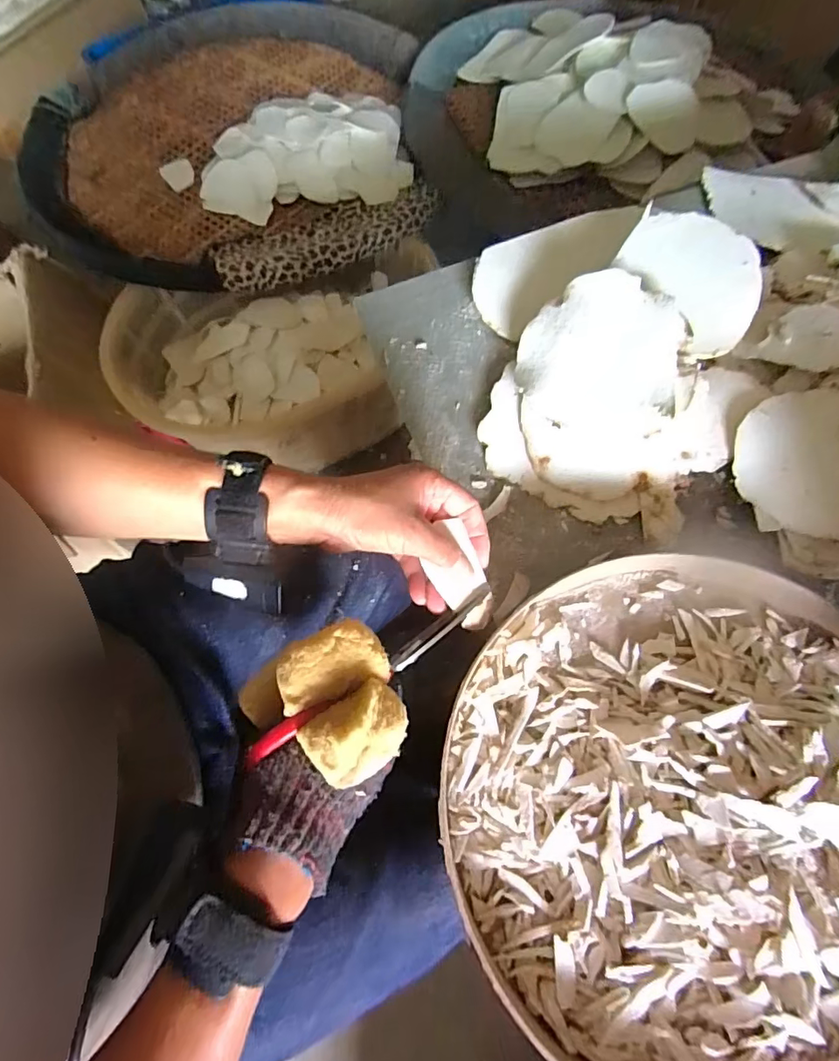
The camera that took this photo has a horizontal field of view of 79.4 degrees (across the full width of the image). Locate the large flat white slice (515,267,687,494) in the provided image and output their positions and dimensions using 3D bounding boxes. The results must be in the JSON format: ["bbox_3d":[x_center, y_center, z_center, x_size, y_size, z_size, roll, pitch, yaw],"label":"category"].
[{"bbox_3d":[0.140,-0.121,0.410,0.119,0.018,0.179,11,85,19],"label":"large flat white slice"}]

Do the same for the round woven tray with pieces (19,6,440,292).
[{"bbox_3d":[-0.423,-0.833,1.060,0.842,0.086,0.925,-1,67,2],"label":"round woven tray with pieces"}]

